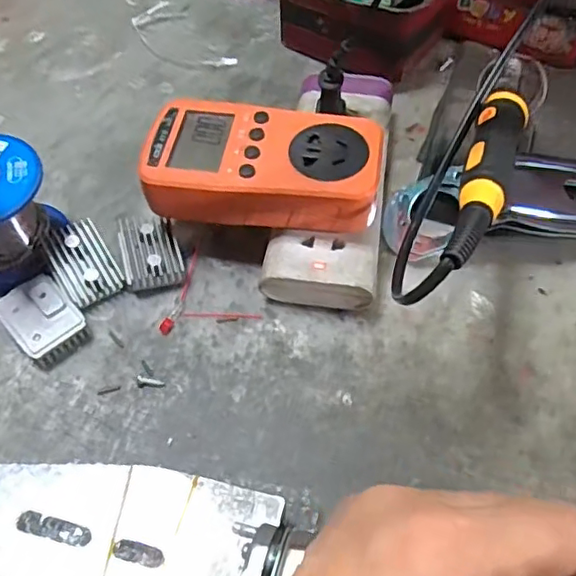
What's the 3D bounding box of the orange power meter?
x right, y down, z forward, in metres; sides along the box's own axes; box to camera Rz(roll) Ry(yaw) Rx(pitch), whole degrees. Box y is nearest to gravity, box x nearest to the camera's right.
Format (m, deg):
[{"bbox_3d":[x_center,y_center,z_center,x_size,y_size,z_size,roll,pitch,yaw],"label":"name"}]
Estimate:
[{"bbox_3d":[-0.014,-0.068,0.321,0.124,0.034,0.065,6,58,3],"label":"orange power meter"}]

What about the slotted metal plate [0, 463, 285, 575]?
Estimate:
[{"bbox_3d":[-0.083,0.104,0.239,0.144,0.004,0.067,8,52,9],"label":"slotted metal plate"}]

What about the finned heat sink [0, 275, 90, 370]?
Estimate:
[{"bbox_3d":[-0.133,0.016,0.315,0.034,0.016,0.046,-39,66,-22],"label":"finned heat sink"}]

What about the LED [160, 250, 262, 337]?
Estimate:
[{"bbox_3d":[-0.052,0.010,0.328,0.048,0.004,0.058,-37,65,-21],"label":"LED"}]

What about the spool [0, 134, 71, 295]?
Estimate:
[{"bbox_3d":[-0.159,-0.040,0.321,0.063,0.063,0.058,-39,66,-22],"label":"spool"}]

